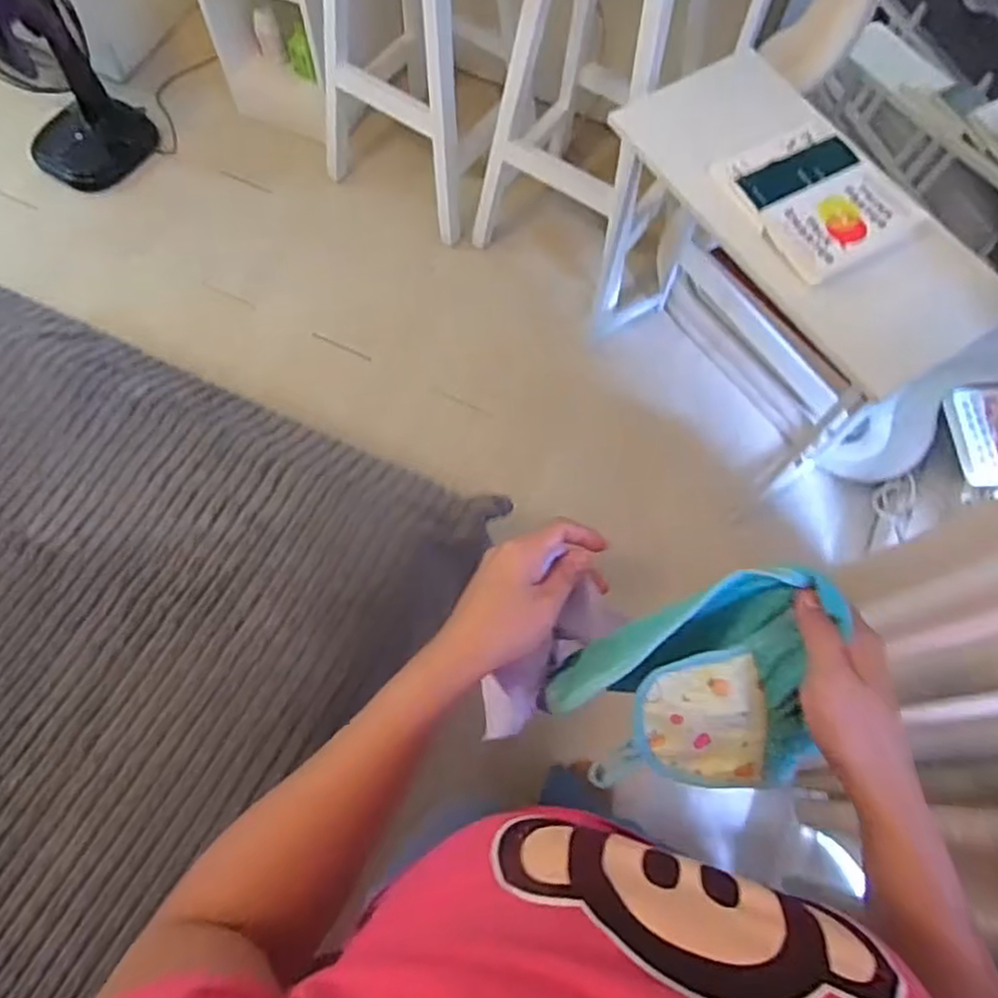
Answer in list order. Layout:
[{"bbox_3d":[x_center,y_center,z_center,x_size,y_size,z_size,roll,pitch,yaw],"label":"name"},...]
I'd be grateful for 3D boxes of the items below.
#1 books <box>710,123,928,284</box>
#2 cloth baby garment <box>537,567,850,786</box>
[{"bbox_3d":[0.442,-0.423,1.009,0.206,0.027,0.251,-30,67,-10],"label":"books"},{"bbox_3d":[0.133,0.121,0.449,0.168,0.037,0.123,-34,84,20],"label":"cloth baby garment"}]

